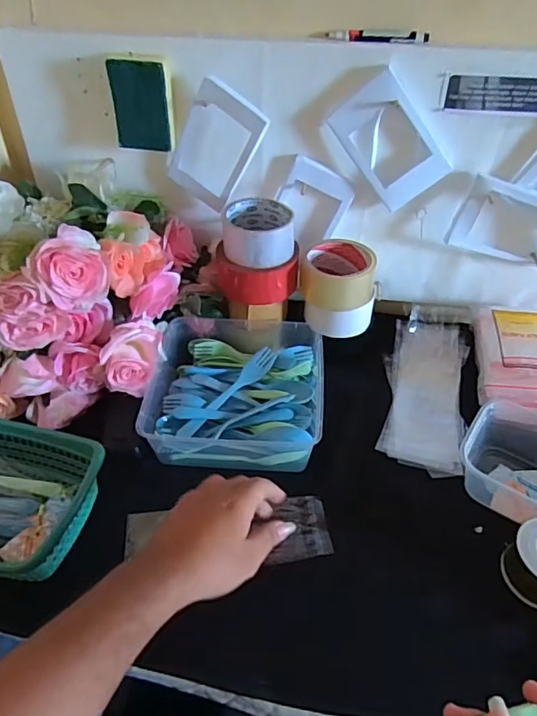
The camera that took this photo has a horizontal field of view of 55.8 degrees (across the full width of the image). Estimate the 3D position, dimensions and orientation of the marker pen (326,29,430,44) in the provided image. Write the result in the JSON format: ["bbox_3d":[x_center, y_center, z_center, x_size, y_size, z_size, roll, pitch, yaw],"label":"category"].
[{"bbox_3d":[0.121,-0.357,0.562,0.110,0.011,0.016,8,42,8],"label":"marker pen"}]

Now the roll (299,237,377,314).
[{"bbox_3d":[0.088,-0.106,0.646,0.094,0.056,0.074,6,42,7],"label":"roll"}]

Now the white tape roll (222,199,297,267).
[{"bbox_3d":[-0.012,-0.154,0.626,0.085,0.047,0.088,0,42,-1],"label":"white tape roll"}]

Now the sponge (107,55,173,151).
[{"bbox_3d":[-0.153,-0.306,0.614,0.067,0.100,0.022,6,42,7],"label":"sponge"}]

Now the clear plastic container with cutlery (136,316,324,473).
[{"bbox_3d":[-0.036,0.032,0.628,0.198,0.063,0.208,3,42,3],"label":"clear plastic container with cutlery"}]

